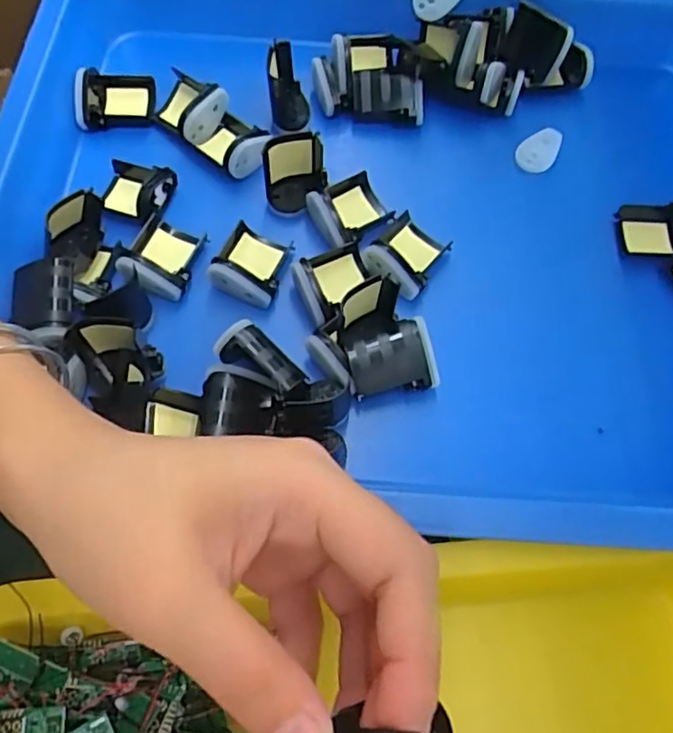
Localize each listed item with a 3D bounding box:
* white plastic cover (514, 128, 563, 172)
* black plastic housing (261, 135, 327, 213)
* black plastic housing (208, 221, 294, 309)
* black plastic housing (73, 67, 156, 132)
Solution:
[{"bbox_3d":[0.123,-0.131,0.361,0.021,0.004,0.034,42,71,14],"label":"white plastic cover"},{"bbox_3d":[-0.022,-0.104,0.328,0.033,0.035,0.024,-3,67,-4],"label":"black plastic housing"},{"bbox_3d":[-0.046,-0.057,0.316,0.036,0.020,0.040,18,67,5],"label":"black plastic housing"},{"bbox_3d":[-0.133,-0.160,0.359,0.043,0.019,0.035,1,67,-2],"label":"black plastic housing"}]

